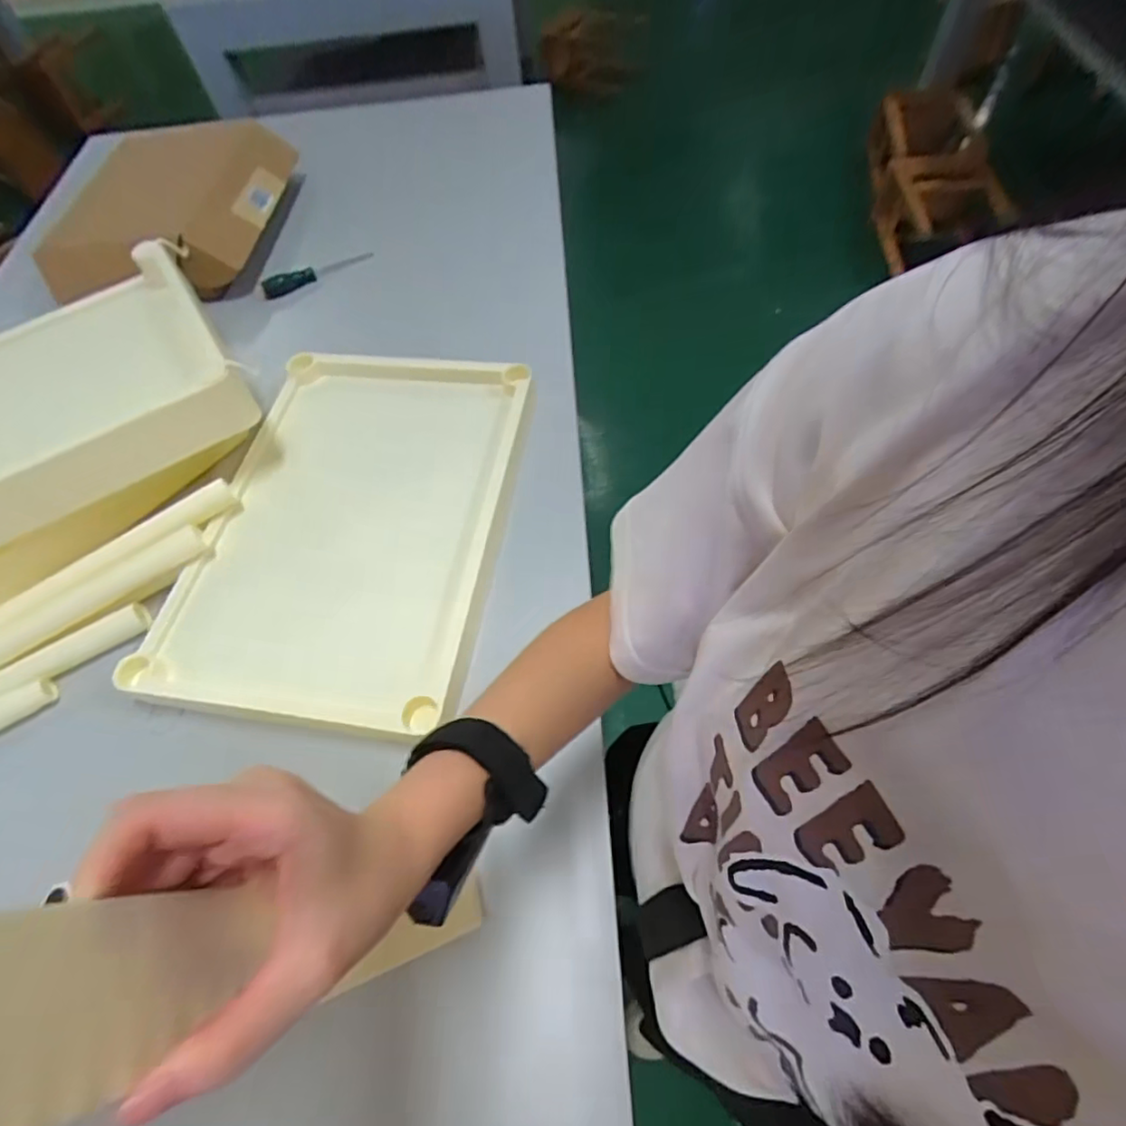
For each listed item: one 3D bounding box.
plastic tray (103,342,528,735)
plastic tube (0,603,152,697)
[{"bbox_3d":[-0.236,-0.054,0.674,0.330,0.039,0.471,5,60,8],"label":"plastic tray"},{"bbox_3d":[-0.577,0.127,0.599,0.294,0.028,0.026,-30,62,-13],"label":"plastic tube"}]

